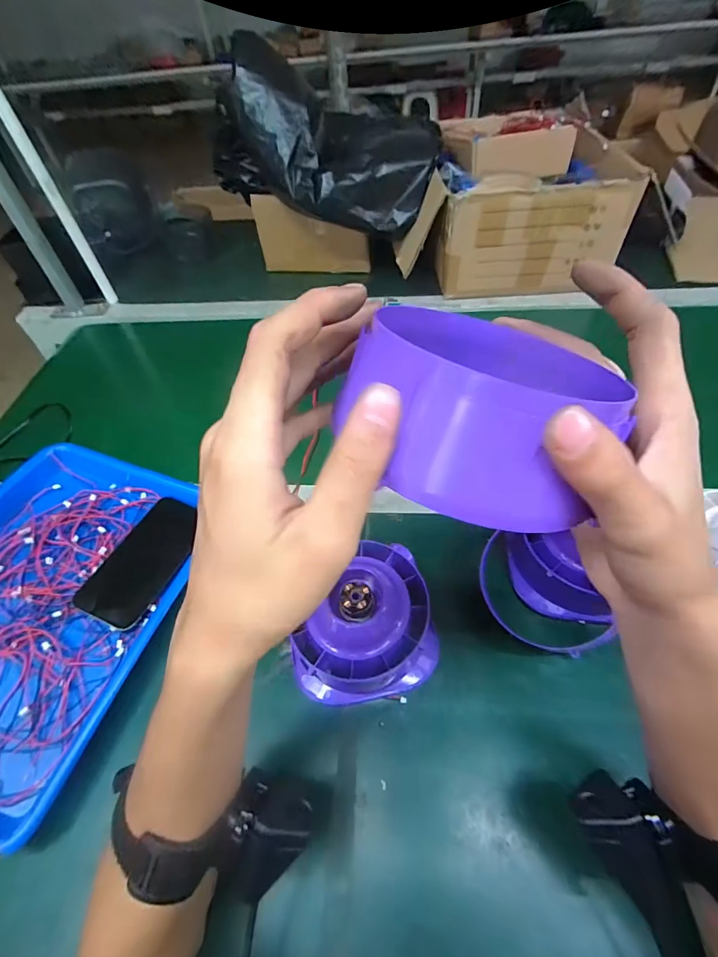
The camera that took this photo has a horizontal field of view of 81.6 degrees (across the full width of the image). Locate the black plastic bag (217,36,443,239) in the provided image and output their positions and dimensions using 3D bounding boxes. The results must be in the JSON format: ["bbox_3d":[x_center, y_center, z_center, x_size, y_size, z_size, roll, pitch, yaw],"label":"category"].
[{"bbox_3d":[-0.069,-0.509,0.676,0.364,0.208,0.160,18,53,-6],"label":"black plastic bag"}]

